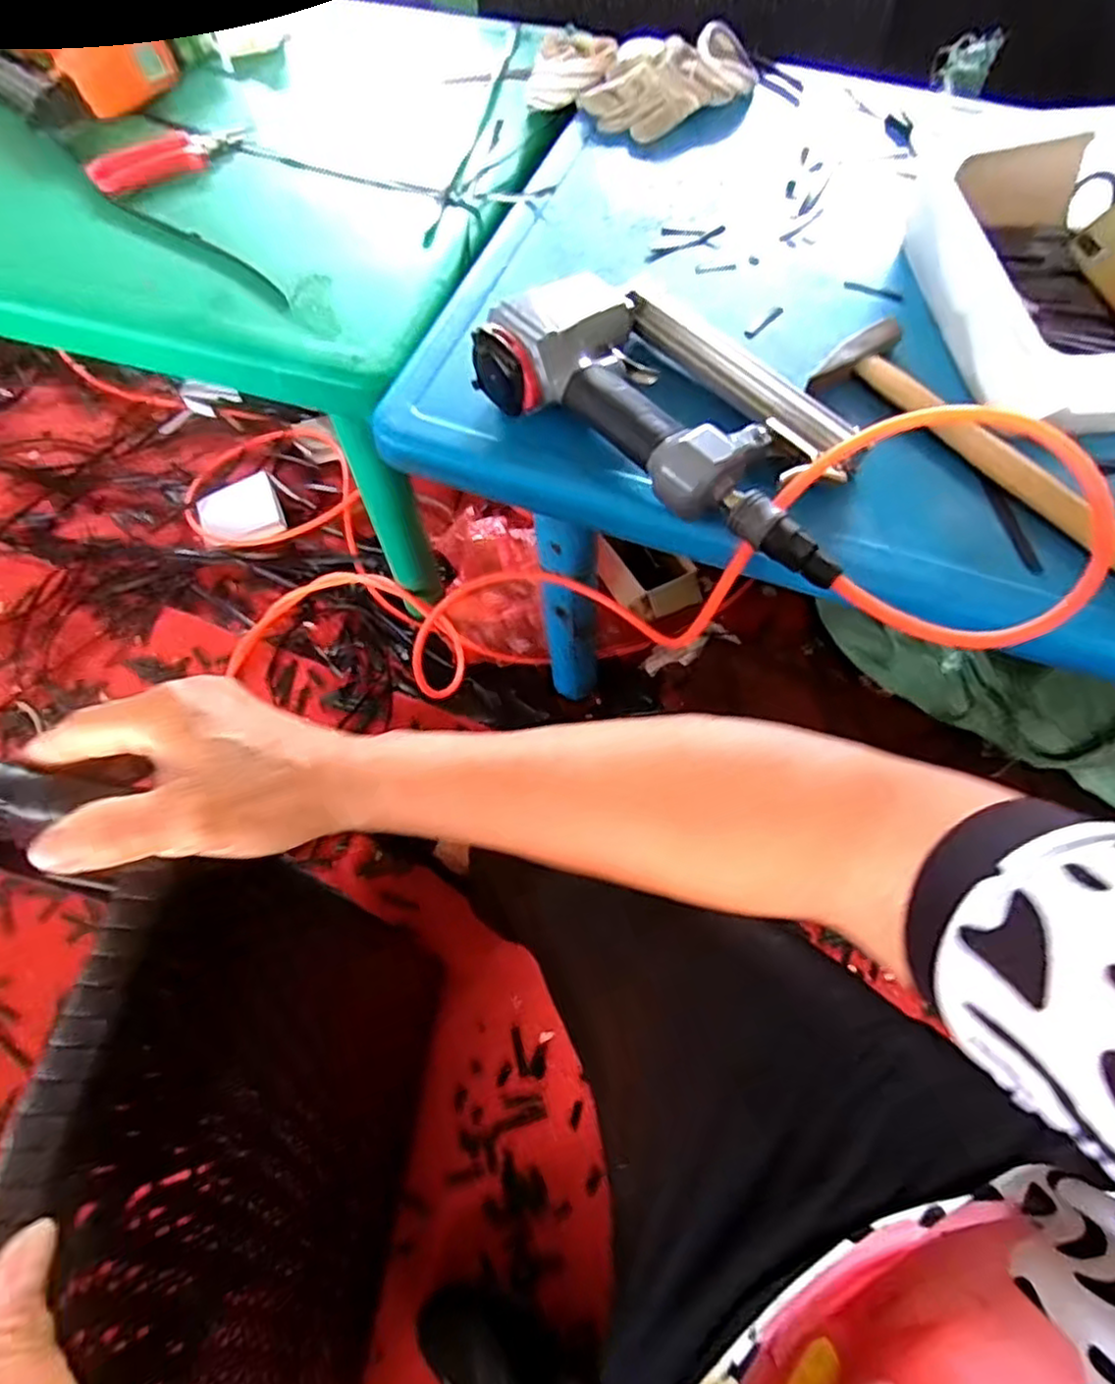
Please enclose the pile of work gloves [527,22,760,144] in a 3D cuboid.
[{"bbox_3d":[0.084,-0.593,0.681,0.218,0.038,0.137,-2,64,2],"label":"pile of work gloves"}]

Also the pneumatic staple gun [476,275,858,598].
[{"bbox_3d":[0.093,-0.193,0.470,0.277,0.071,0.153,35,70,18],"label":"pneumatic staple gun"}]

